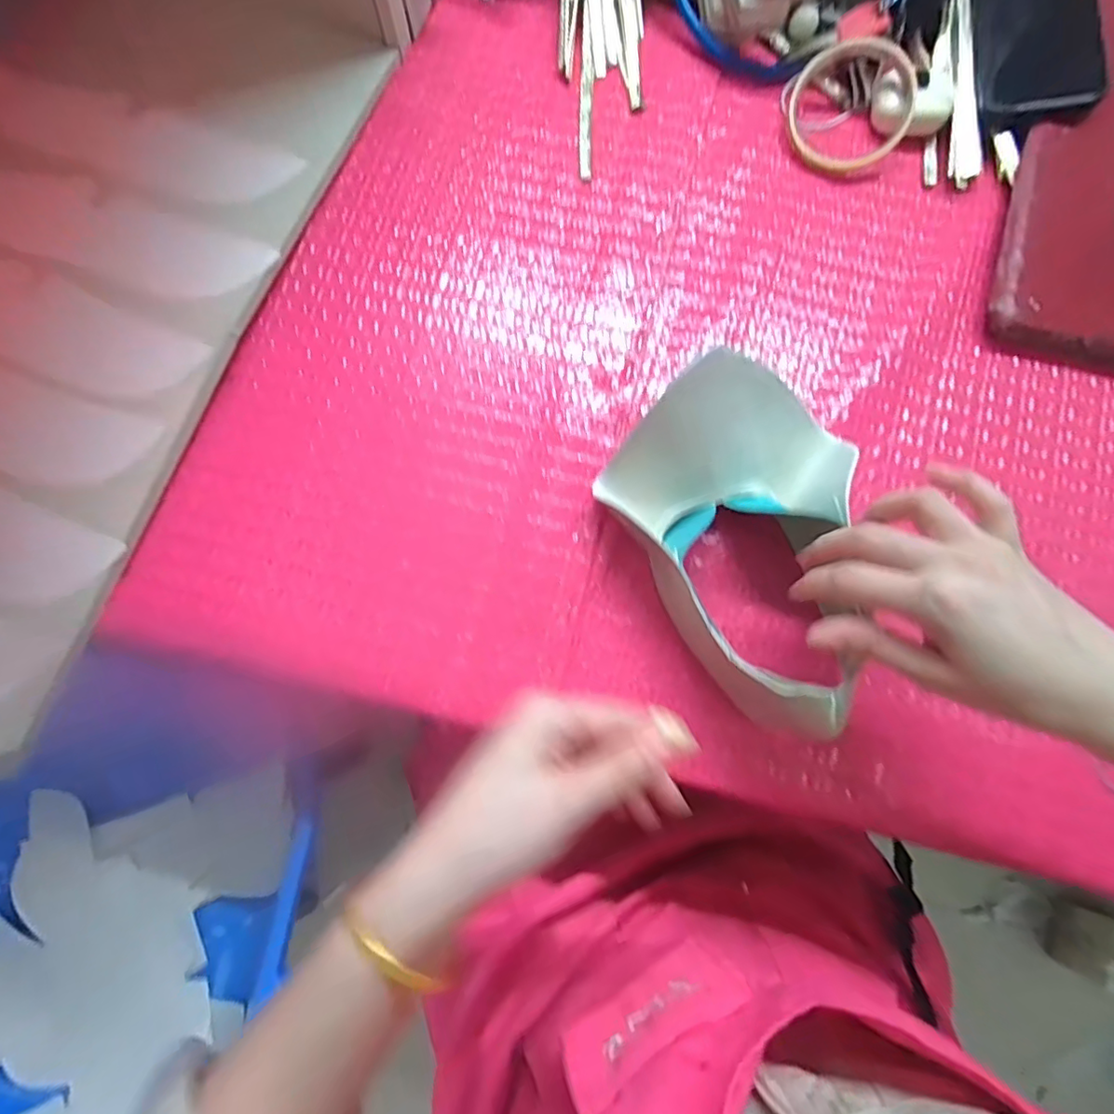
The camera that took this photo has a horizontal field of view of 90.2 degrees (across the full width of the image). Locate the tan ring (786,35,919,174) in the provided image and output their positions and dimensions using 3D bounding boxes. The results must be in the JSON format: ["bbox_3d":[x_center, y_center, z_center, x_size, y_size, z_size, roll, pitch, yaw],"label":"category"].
[{"bbox_3d":[0.210,-0.323,0.398,0.084,0.009,0.085,2,101,11],"label":"tan ring"}]

